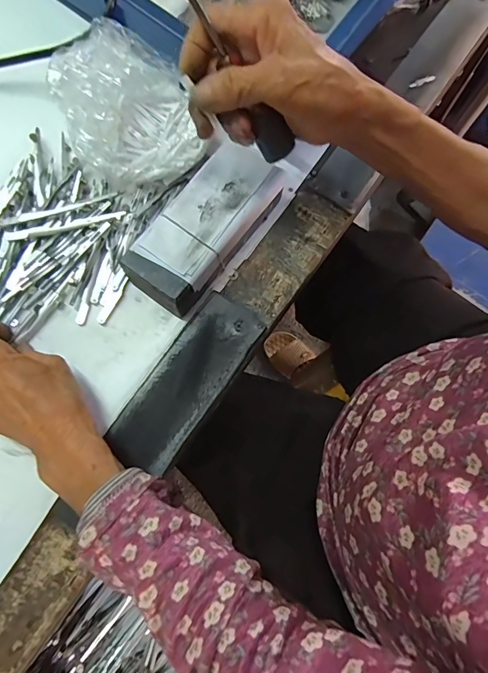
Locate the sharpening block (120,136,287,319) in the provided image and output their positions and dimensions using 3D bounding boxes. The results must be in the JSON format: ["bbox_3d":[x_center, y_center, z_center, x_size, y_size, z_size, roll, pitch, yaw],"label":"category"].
[{"bbox_3d":[-0.031,-0.094,0.347,0.067,0.047,0.154,35,79,6],"label":"sharpening block"}]

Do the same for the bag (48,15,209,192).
[{"bbox_3d":[-0.102,-0.202,0.357,0.124,0.076,0.121,-14,78,-4],"label":"bag"}]

